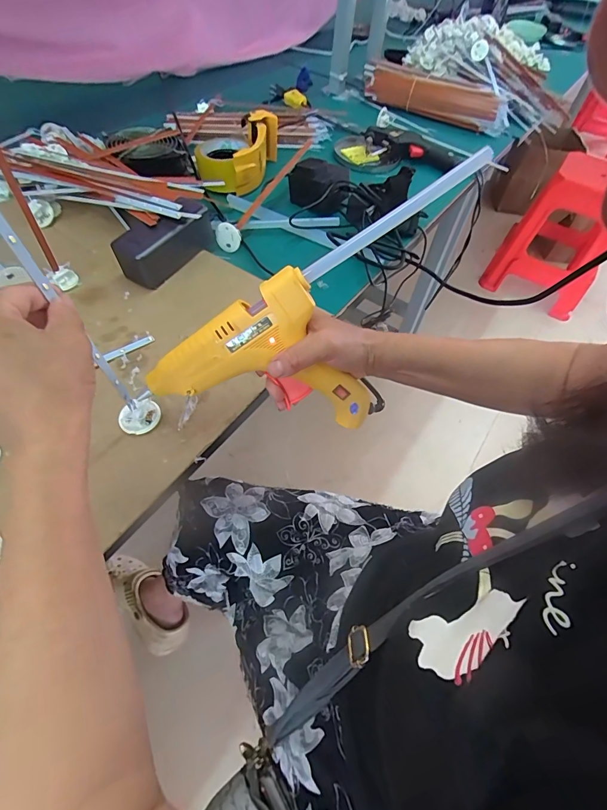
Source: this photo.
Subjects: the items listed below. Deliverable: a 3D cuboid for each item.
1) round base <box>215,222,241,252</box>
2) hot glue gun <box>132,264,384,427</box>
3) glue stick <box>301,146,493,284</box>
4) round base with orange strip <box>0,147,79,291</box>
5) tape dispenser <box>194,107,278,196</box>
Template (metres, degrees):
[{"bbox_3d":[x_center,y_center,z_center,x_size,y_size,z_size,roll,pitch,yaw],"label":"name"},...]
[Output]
[{"bbox_3d":[-0.108,-0.241,0.545,0.039,0.037,0.007,46,35,-9],"label":"round base"},{"bbox_3d":[-0.023,-0.055,0.343,0.217,0.128,0.039,9,29,-9],"label":"hot glue gun"},{"bbox_3d":[0.074,-0.151,0.304,0.170,0.011,0.009,-32,60,5],"label":"glue stick"},{"bbox_3d":[-0.291,-0.234,0.365,0.025,0.291,0.035,-30,62,-23],"label":"round base with orange strip"},{"bbox_3d":[-0.118,-0.431,0.652,0.099,0.063,0.210,13,54,3],"label":"tape dispenser"}]

